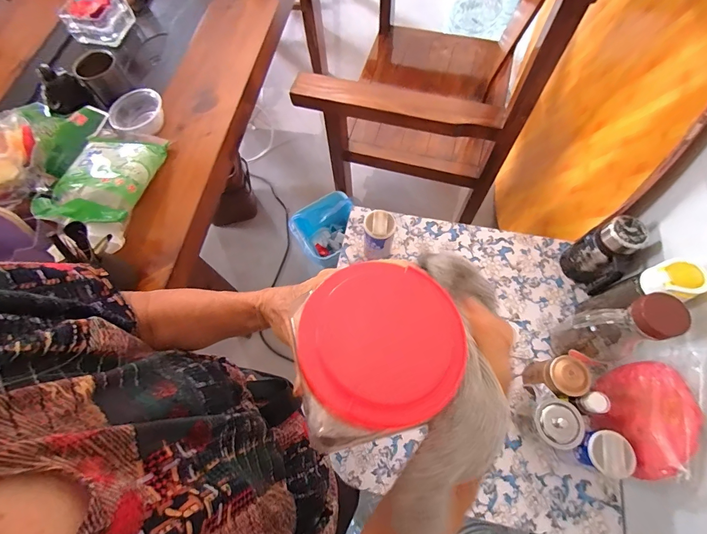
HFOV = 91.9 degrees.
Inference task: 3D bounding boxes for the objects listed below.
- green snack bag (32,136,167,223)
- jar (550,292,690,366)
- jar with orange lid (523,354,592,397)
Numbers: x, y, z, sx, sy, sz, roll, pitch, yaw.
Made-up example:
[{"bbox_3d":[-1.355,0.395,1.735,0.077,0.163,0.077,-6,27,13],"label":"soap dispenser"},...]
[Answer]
[{"bbox_3d":[-0.471,-0.172,0.656,0.150,0.055,0.242,4,55,-2],"label":"green snack bag"},{"bbox_3d":[0.425,0.112,0.581,0.091,0.244,0.081,-24,70,-7],"label":"jar"},{"bbox_3d":[0.361,0.199,0.617,0.062,0.113,0.062,-1,69,1],"label":"jar with orange lid"}]

